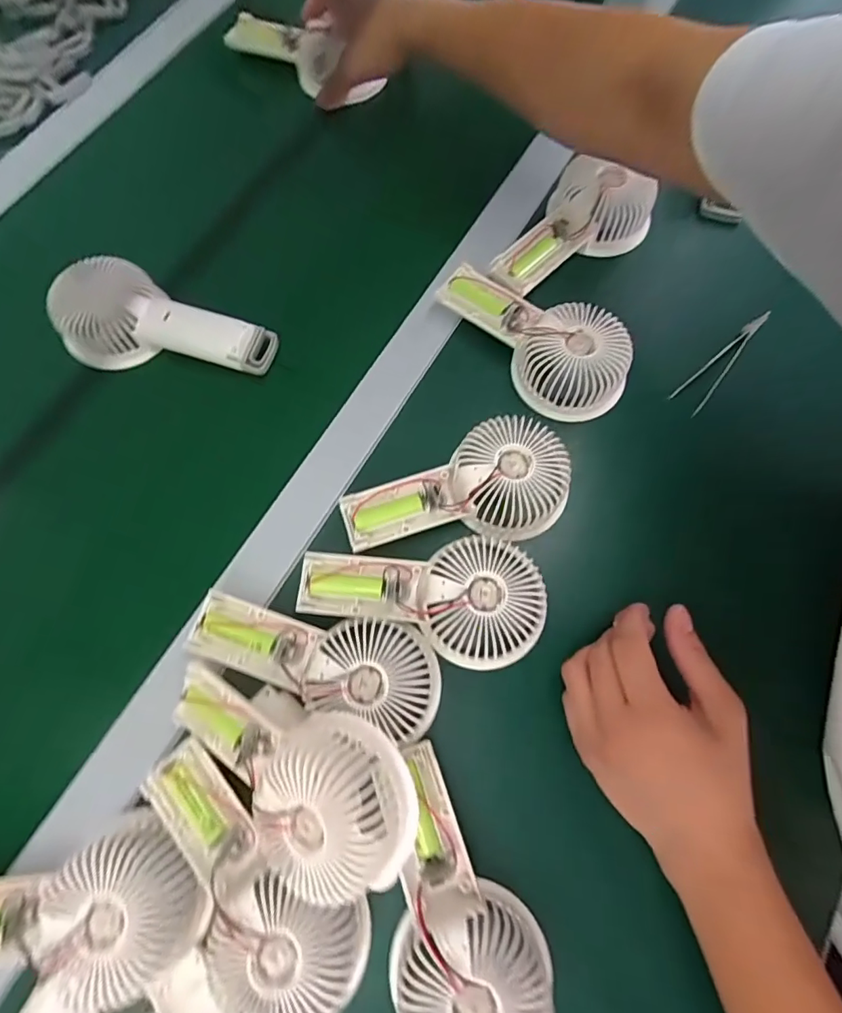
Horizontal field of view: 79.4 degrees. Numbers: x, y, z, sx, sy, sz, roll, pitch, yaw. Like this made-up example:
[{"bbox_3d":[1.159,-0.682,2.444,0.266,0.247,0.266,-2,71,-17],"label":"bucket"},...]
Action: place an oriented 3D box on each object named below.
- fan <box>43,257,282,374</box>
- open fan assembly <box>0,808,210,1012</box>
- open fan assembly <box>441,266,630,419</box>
[{"bbox_3d":[-0.200,-0.150,0.412,0.162,0.060,0.074,11,71,-8],"label":"fan"},{"bbox_3d":[-0.207,0.228,0.281,0.160,0.027,0.080,-7,71,-1],"label":"open fan assembly"},{"bbox_3d":[0.092,-0.137,0.399,0.077,0.042,0.158,-38,74,-10],"label":"open fan assembly"}]

